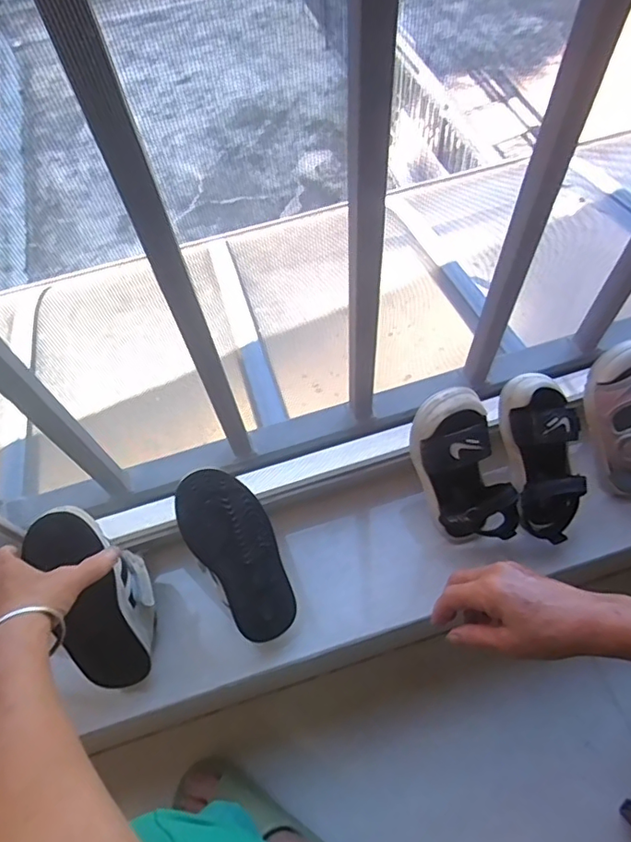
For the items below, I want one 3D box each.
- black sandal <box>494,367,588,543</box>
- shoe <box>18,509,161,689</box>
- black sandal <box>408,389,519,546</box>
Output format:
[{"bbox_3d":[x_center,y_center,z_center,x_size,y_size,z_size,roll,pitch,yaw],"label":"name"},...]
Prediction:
[{"bbox_3d":[0.235,0.038,0.543,0.077,0.062,0.170,-15,101,-9],"label":"black sandal"},{"bbox_3d":[-0.209,0.163,0.504,0.081,0.182,0.064,-22,21,-12],"label":"shoe"},{"bbox_3d":[0.152,0.052,0.540,0.074,0.170,0.076,-26,19,-14],"label":"black sandal"}]

